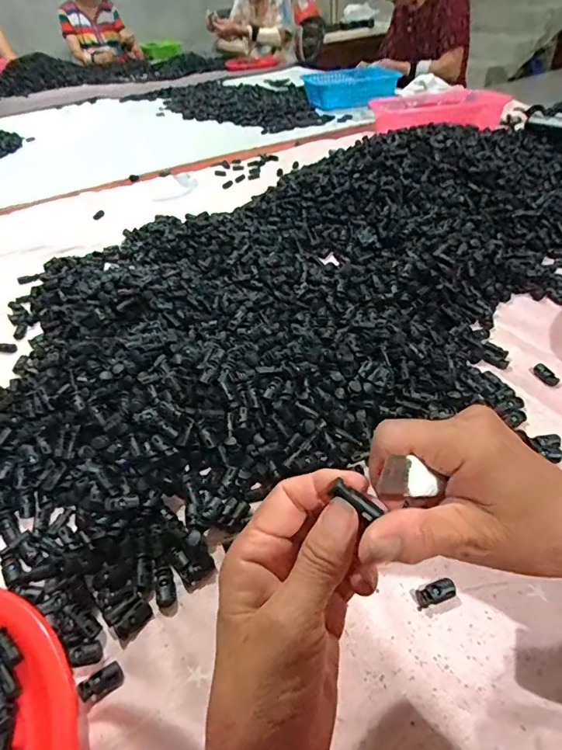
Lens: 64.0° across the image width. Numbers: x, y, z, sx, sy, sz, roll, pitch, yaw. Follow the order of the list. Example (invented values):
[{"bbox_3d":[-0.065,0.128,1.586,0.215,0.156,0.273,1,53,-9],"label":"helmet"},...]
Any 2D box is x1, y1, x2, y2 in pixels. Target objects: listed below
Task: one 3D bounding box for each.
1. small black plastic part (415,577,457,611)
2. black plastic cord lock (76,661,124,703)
[{"bbox_3d":[0.111,0.157,0.323,0.029,0.007,0.013,-15,42,-10],"label":"small black plastic part"},{"bbox_3d":[-0.119,0.203,0.298,0.028,0.011,0.016,-22,44,-17],"label":"black plastic cord lock"}]

